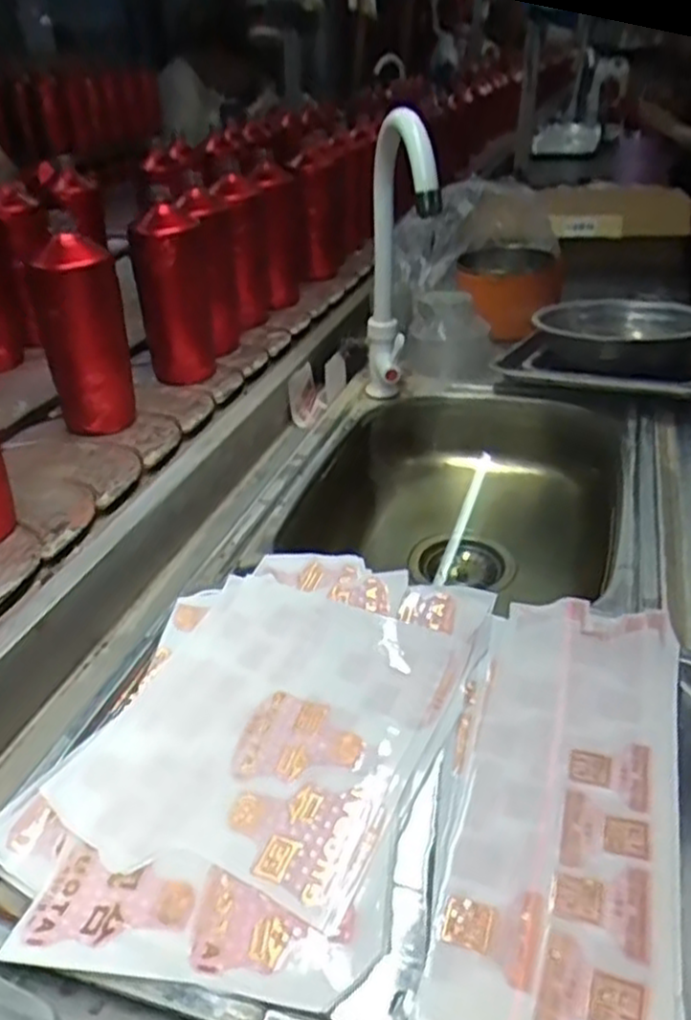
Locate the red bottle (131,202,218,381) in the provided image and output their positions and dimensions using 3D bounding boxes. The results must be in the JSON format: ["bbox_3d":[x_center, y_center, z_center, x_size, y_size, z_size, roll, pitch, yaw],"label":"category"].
[{"bbox_3d":[-0.198,-0.249,0.879,0.073,0.181,0.059,-7,33,-16],"label":"red bottle"}]

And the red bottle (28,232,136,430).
[{"bbox_3d":[-0.259,-0.172,0.766,0.083,0.181,0.070,-10,34,-16],"label":"red bottle"}]

